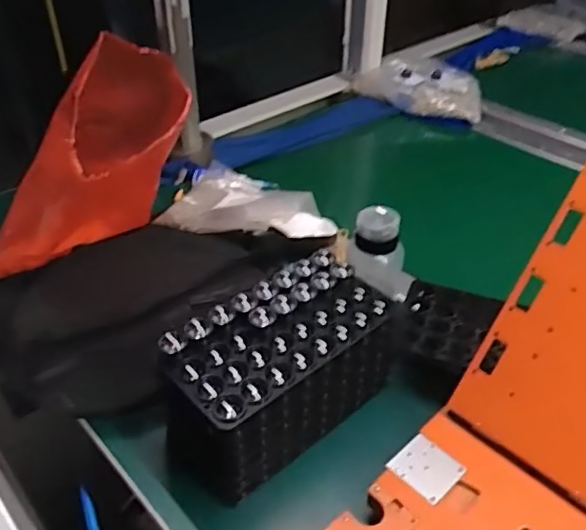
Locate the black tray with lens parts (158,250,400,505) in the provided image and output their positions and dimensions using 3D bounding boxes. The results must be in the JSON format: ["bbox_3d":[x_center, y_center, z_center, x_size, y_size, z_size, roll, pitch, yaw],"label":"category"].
[{"bbox_3d":[-0.012,0.092,0.504,0.212,0.111,0.107,-26,45,-29],"label":"black tray with lens parts"}]

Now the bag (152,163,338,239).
[{"bbox_3d":[-0.056,-0.075,0.763,0.223,0.042,0.156,21,43,25],"label":"bag"}]

